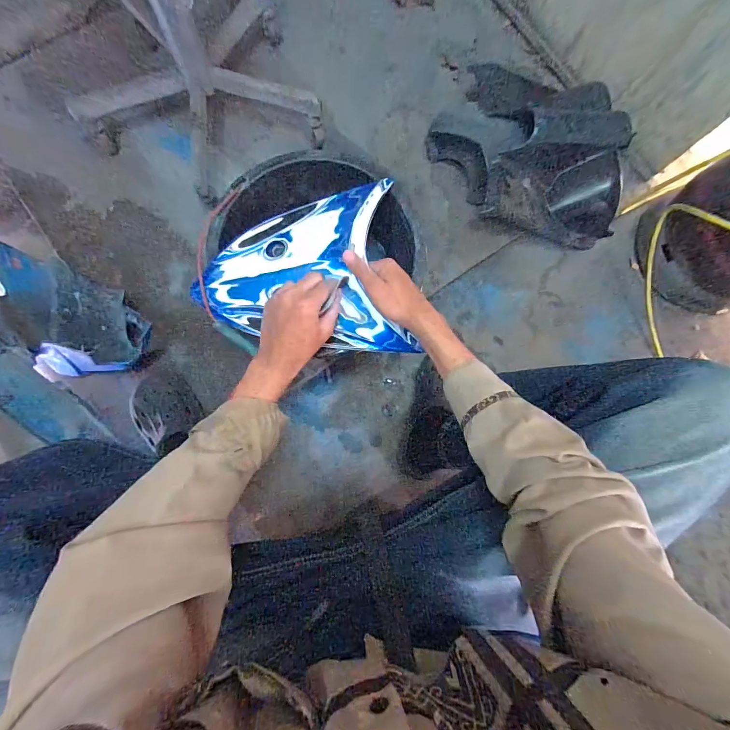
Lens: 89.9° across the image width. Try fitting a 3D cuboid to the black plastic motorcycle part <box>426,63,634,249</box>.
[{"bbox_3d":[0.367,-0.459,0.802,0.462,0.137,0.325,40,83,3],"label":"black plastic motorcycle part"}]

